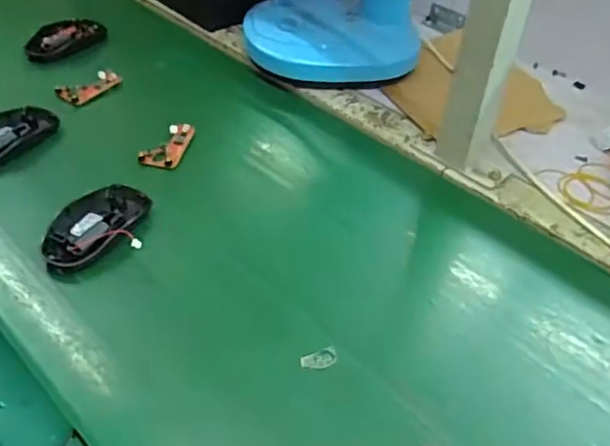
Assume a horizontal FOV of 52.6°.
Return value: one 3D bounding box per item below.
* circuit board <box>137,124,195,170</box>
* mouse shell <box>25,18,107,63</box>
[{"bbox_3d":[-0.139,-0.080,0.623,0.037,0.011,0.064,11,44,8],"label":"circuit board"},{"bbox_3d":[-0.298,-0.230,0.765,0.098,0.019,0.048,-30,53,-31],"label":"mouse shell"}]

